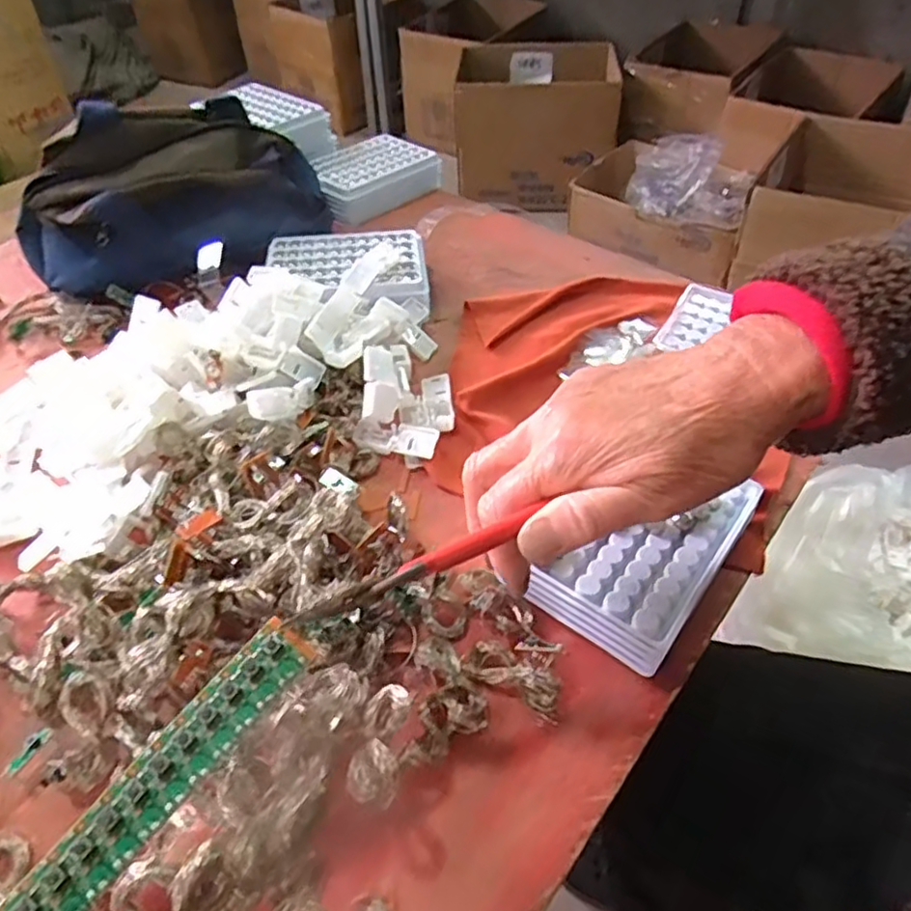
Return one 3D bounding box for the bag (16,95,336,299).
[{"bbox_3d":[-0.233,-0.221,0.549,0.243,0.093,0.147,-15,48,-12],"label":"bag"}]

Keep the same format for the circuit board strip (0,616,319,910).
[{"bbox_3d":[-0.096,0.106,0.220,0.021,0.004,0.120,39,65,8],"label":"circuit board strip"}]

